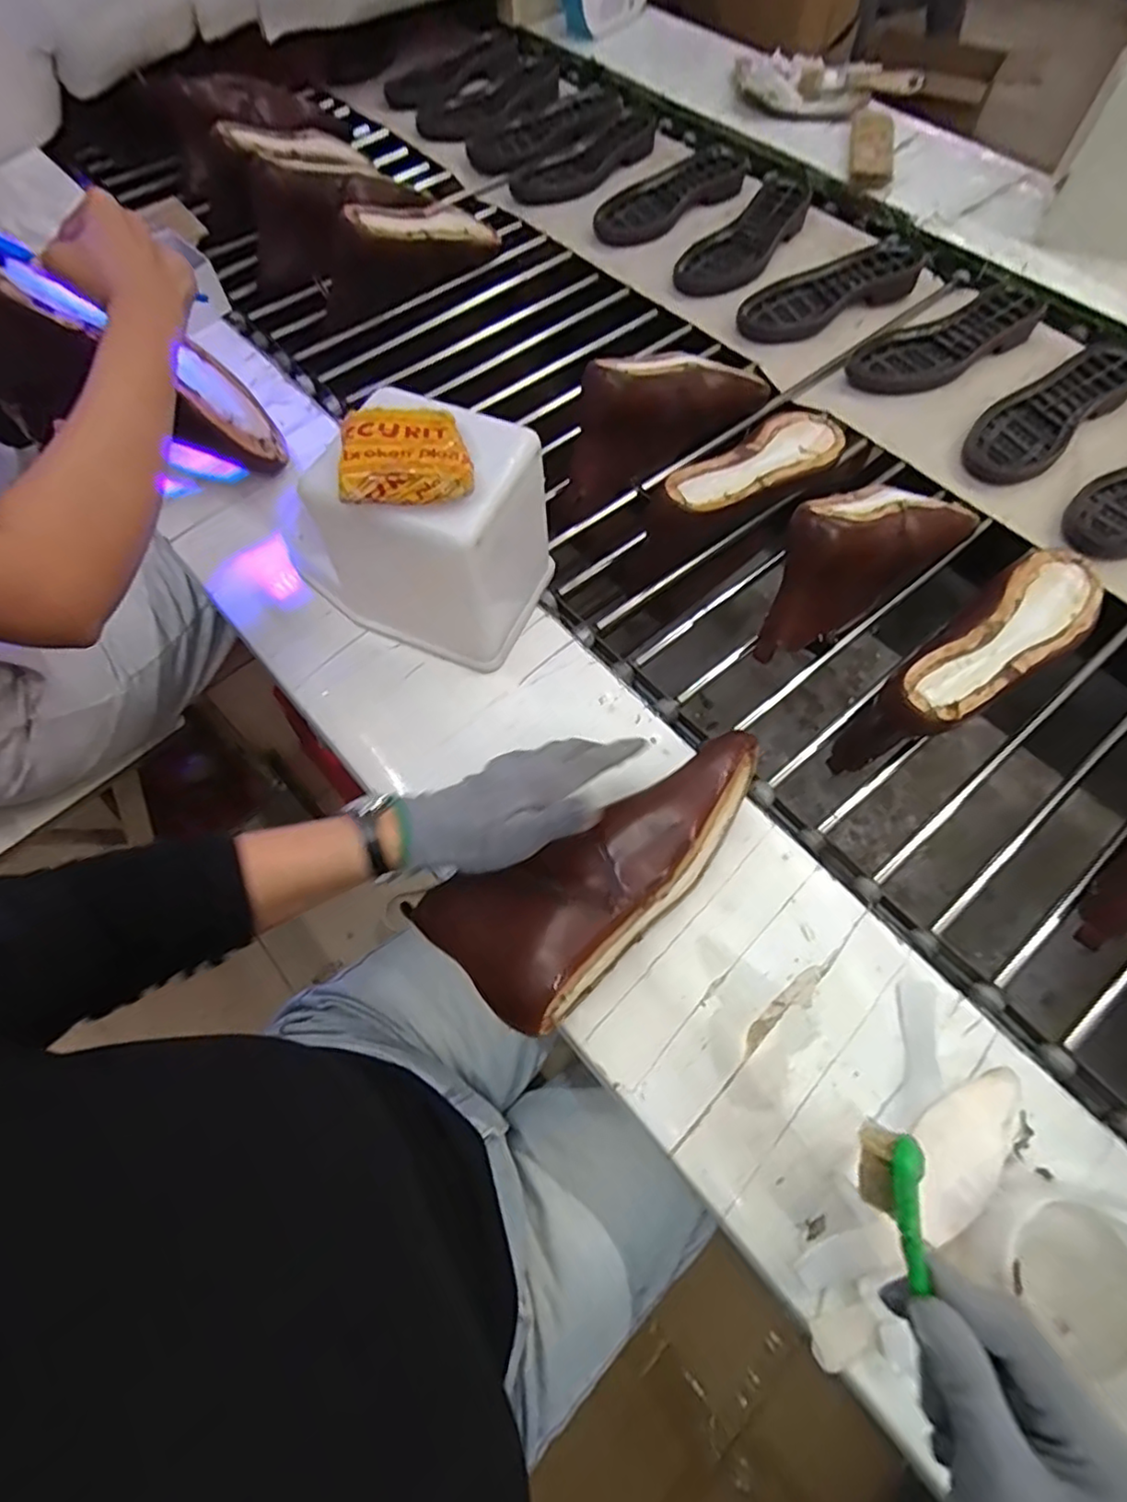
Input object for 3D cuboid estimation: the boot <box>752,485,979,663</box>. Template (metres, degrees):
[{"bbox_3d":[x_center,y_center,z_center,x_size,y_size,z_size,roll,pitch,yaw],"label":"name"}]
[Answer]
[{"bbox_3d":[0.287,-0.195,0.630,0.269,0.129,0.088,-34,68,-14],"label":"boot"}]

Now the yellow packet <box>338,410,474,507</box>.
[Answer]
[{"bbox_3d":[-0.112,-0.214,0.461,0.089,0.021,0.076,-4,64,-1],"label":"yellow packet"}]

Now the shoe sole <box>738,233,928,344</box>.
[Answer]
[{"bbox_3d":[0.366,-0.637,0.875,0.290,0.031,0.101,-24,66,-10],"label":"shoe sole"}]

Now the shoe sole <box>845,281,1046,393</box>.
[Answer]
[{"bbox_3d":[0.497,-0.532,0.830,0.281,0.024,0.100,-27,67,-11],"label":"shoe sole"}]

